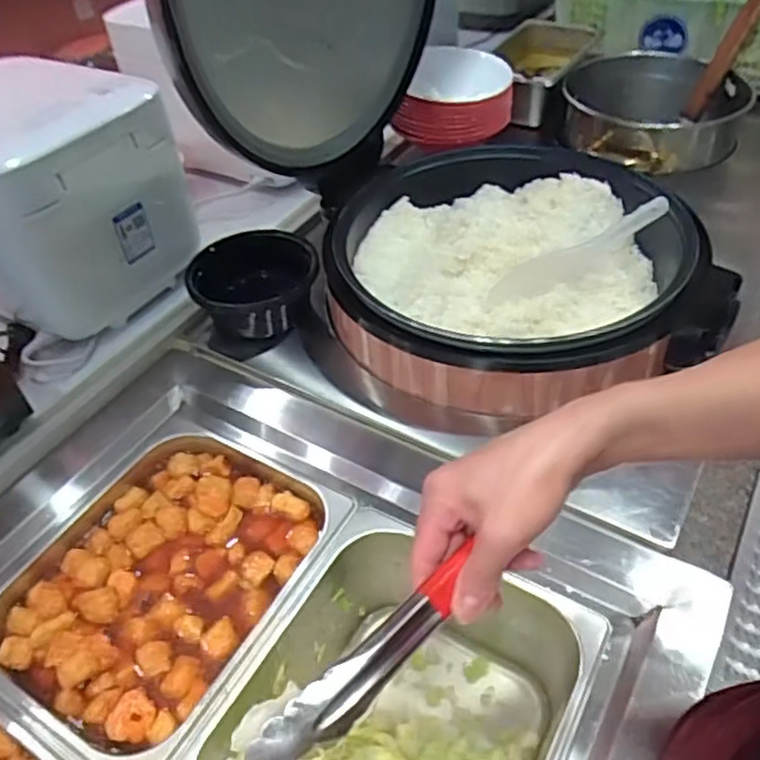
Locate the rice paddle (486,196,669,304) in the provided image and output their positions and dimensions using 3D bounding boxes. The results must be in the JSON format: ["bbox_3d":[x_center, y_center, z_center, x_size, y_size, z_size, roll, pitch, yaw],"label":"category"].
[{"bbox_3d":[0.255,-0.159,0.889,0.243,0.065,0.016,-27,46,5],"label":"rice paddle"}]

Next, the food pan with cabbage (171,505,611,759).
[{"bbox_3d":[0.009,0.319,0.607,0.268,0.148,0.324,21,50,24],"label":"food pan with cabbage"}]

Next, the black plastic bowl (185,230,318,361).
[{"bbox_3d":[-0.155,-0.115,0.862,0.149,0.107,0.139,-3,44,2],"label":"black plastic bowl"}]

